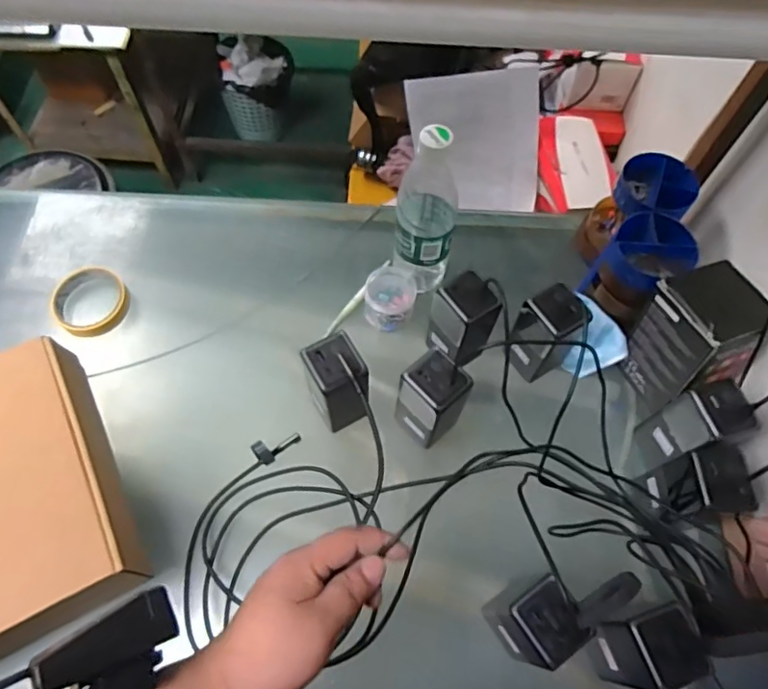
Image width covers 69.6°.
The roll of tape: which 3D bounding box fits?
[{"bbox_3d":[-0.354,-0.053,0.664,0.097,0.020,0.084,41,70,17],"label":"roll of tape"}]

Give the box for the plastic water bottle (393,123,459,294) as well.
[{"bbox_3d":[0.046,-0.141,0.613,0.069,0.226,0.061,13,64,4],"label":"plastic water bottle"}]

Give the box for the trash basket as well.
[{"bbox_3d":[-0.383,-0.789,1.712,0.216,0.231,0.223,-9,65,-6],"label":"trash basket"}]

